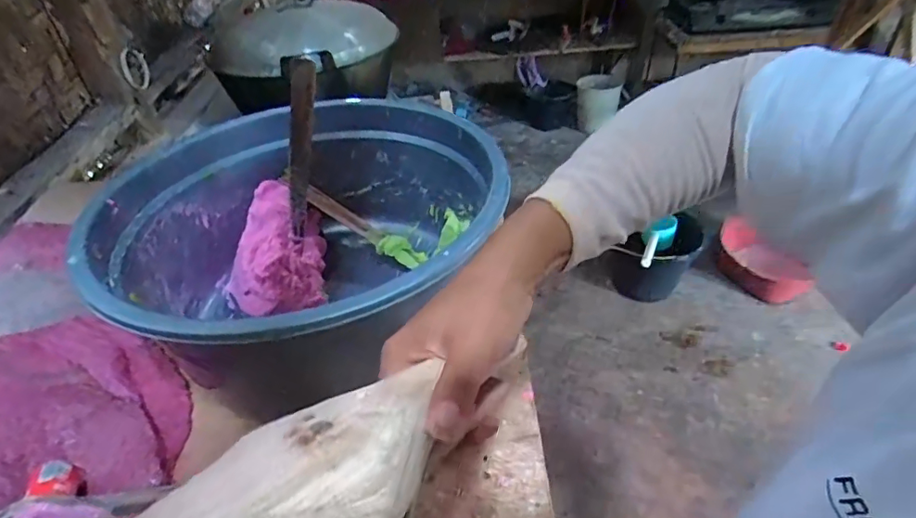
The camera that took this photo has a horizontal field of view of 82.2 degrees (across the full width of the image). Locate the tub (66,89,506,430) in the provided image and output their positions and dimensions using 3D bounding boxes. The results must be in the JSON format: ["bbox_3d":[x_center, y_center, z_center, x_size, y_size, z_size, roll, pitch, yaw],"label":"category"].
[{"bbox_3d":[-0.149,-0.013,0.570,0.370,0.166,0.391,-3,40,2],"label":"tub"}]

